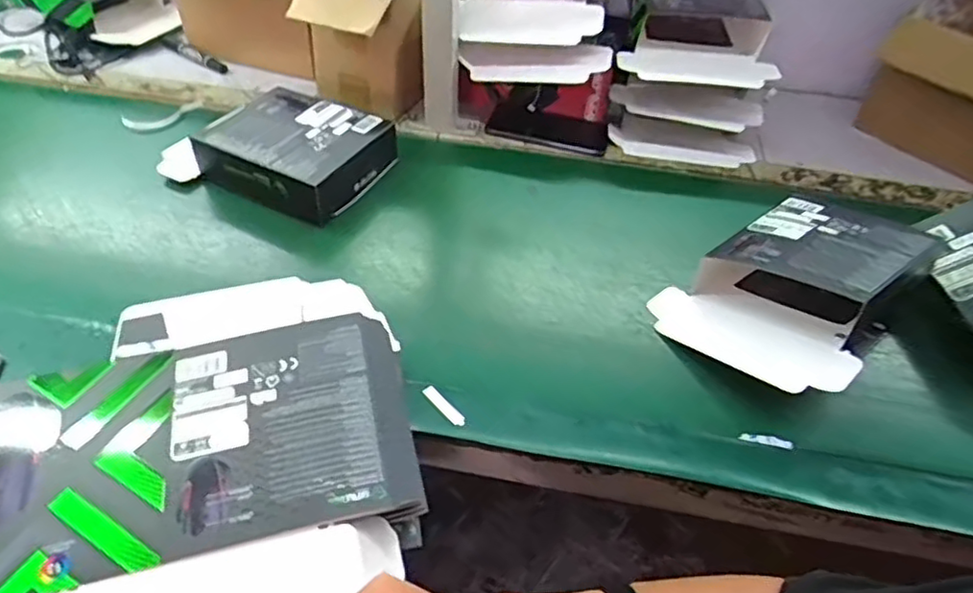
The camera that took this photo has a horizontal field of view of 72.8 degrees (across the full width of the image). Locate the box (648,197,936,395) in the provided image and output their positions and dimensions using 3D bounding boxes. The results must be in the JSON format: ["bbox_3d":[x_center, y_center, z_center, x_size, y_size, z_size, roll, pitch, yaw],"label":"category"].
[{"bbox_3d":[0.320,-0.019,0.660,0.266,0.098,0.199,-28,53,-28],"label":"box"}]

